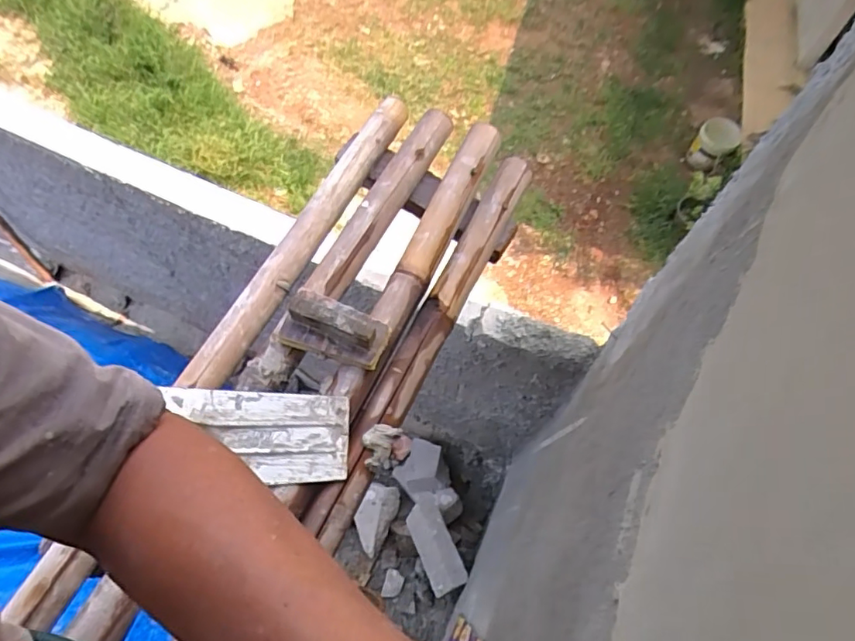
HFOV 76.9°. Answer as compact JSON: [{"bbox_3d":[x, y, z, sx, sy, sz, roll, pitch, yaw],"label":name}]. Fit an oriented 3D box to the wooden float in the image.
[{"bbox_3d":[-0.103,0.007,0.578,0.116,0.051,0.058,17,65,6],"label":"wooden float"}]

